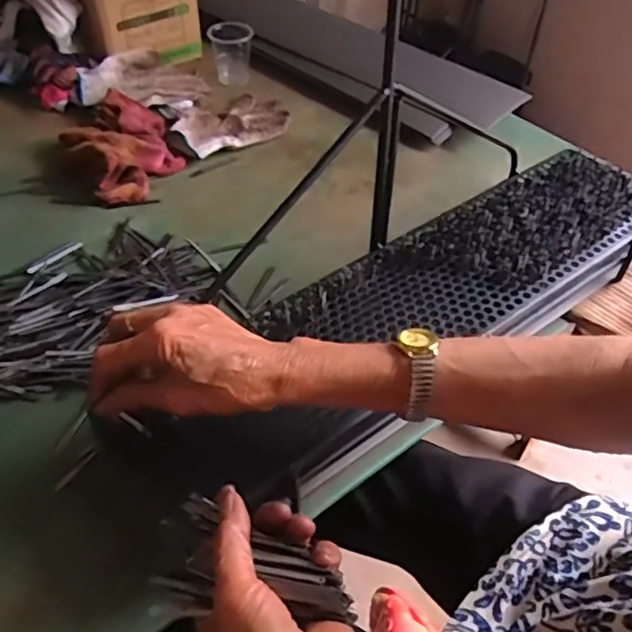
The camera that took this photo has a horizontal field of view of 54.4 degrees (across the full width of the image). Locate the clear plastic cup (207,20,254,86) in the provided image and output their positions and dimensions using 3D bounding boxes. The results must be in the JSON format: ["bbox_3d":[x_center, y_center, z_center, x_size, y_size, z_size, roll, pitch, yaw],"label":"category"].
[{"bbox_3d":[-0.136,-0.431,0.991,0.068,0.077,0.078,-5,47,-6],"label":"clear plastic cup"}]

